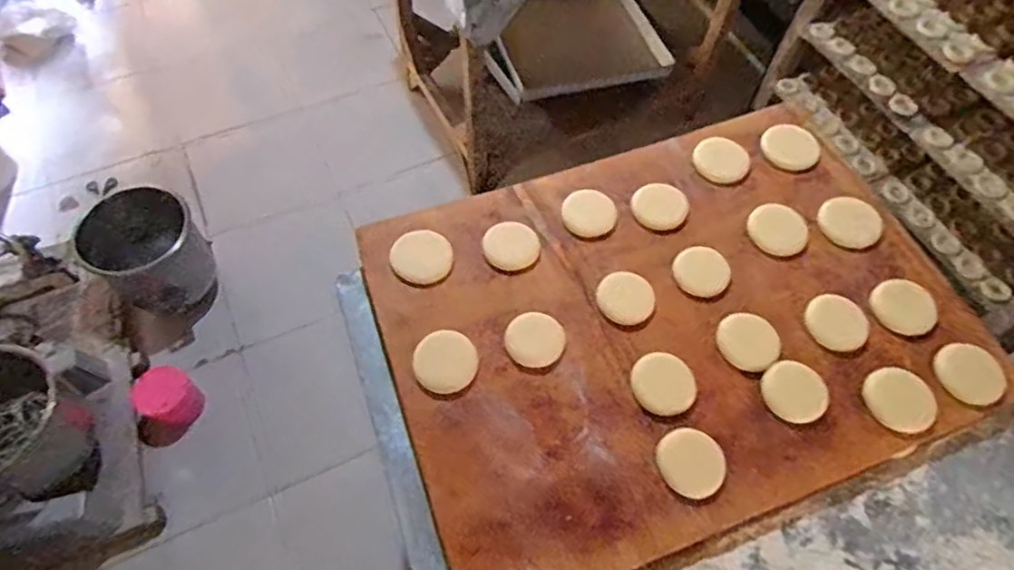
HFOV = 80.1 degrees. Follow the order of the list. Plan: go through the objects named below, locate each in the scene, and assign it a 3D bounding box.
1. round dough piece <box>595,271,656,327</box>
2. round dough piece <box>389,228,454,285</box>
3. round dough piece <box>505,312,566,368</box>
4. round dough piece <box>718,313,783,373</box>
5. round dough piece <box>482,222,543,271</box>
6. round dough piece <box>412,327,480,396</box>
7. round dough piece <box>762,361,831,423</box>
[{"bbox_3d":[0.130,0.014,0.656,0.059,0.007,0.061,0,60,-1],"label":"round dough piece"},{"bbox_3d":[-0.094,-0.032,0.670,0.066,0.005,0.064,0,60,-1],"label":"round dough piece"},{"bbox_3d":[0.030,0.056,0.628,0.062,0.008,0.056,-25,64,-14],"label":"round dough piece"},{"bbox_3d":[0.253,0.058,0.632,0.062,0.013,0.056,35,66,17],"label":"round dough piece"},{"bbox_3d":[0.004,-0.045,0.686,0.061,0.005,0.064,-28,65,-16],"label":"round dough piece"},{"bbox_3d":[-0.063,0.077,0.615,0.062,0.012,0.062,0,60,-1],"label":"round dough piece"},{"bbox_3d":[0.290,0.107,0.607,0.056,0.015,0.059,0,60,-1],"label":"round dough piece"}]

